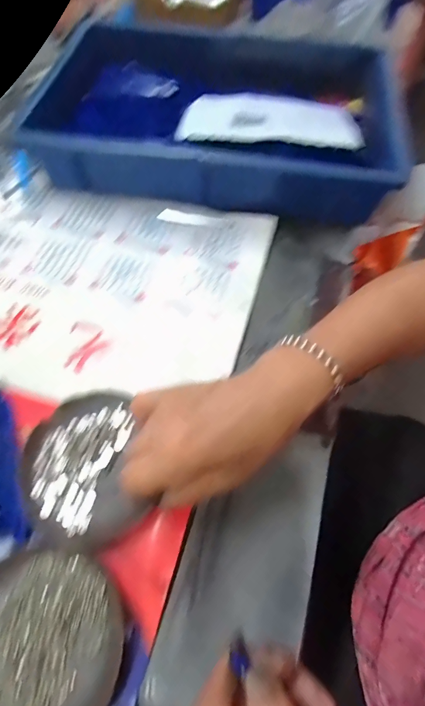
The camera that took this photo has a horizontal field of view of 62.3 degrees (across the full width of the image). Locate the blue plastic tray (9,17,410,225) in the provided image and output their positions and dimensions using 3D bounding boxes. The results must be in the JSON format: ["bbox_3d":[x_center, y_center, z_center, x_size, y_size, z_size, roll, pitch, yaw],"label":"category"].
[{"bbox_3d":[0.013,-0.309,0.457,0.403,0.072,0.283,10,63,2],"label":"blue plastic tray"}]

